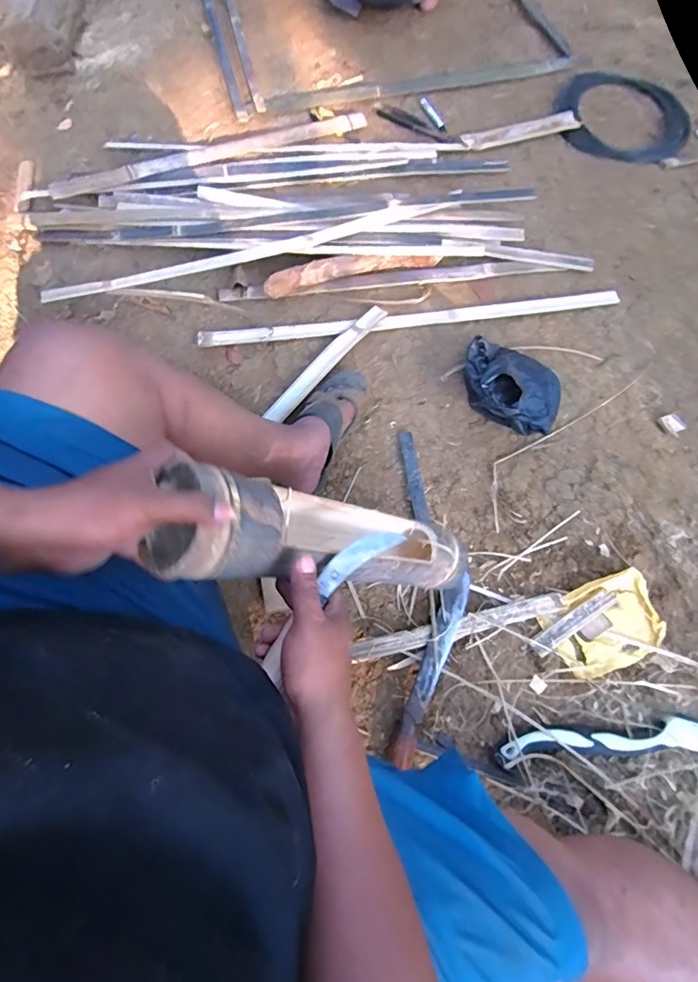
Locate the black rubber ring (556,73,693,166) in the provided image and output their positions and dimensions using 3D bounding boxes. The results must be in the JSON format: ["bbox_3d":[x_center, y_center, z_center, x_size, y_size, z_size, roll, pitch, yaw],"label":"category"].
[{"bbox_3d":[0.727,-0.998,1.251,0.343,0.023,0.346,1,69,-2],"label":"black rubber ring"}]

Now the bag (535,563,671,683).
[{"bbox_3d":[0.423,0.219,0.773,0.189,0.033,0.137,-25,72,-11],"label":"bag"}]

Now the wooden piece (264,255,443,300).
[{"bbox_3d":[0.008,-0.470,1.006,0.385,0.050,0.046,-17,71,-9],"label":"wooden piece"}]

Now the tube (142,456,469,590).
[{"bbox_3d":[-0.008,0.058,0.534,0.100,0.426,0.095,-25,67,28],"label":"tube"}]

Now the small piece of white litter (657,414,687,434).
[{"bbox_3d":[0.634,-0.131,0.922,0.044,0.020,0.038,-18,71,-9],"label":"small piece of white litter"}]

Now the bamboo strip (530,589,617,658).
[{"bbox_3d":[0.368,0.214,0.770,0.165,0.012,0.030,-30,73,-13],"label":"bamboo strip"}]

